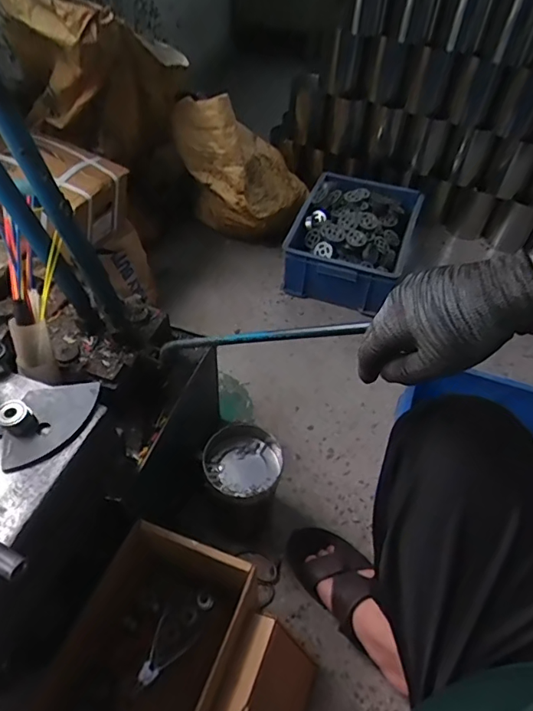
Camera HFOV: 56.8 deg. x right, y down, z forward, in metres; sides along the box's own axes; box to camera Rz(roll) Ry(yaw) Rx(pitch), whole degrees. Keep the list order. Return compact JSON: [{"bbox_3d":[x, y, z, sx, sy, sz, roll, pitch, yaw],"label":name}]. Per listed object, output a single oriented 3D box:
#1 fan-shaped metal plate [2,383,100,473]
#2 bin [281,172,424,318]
[{"bbox_3d":[-0.230,0.074,0.527,0.076,0.012,0.103,4,50,0],"label":"fan-shaped metal plate"},{"bbox_3d":[0.247,-0.346,1.393,0.311,0.162,0.464,17,51,11],"label":"bin"}]

